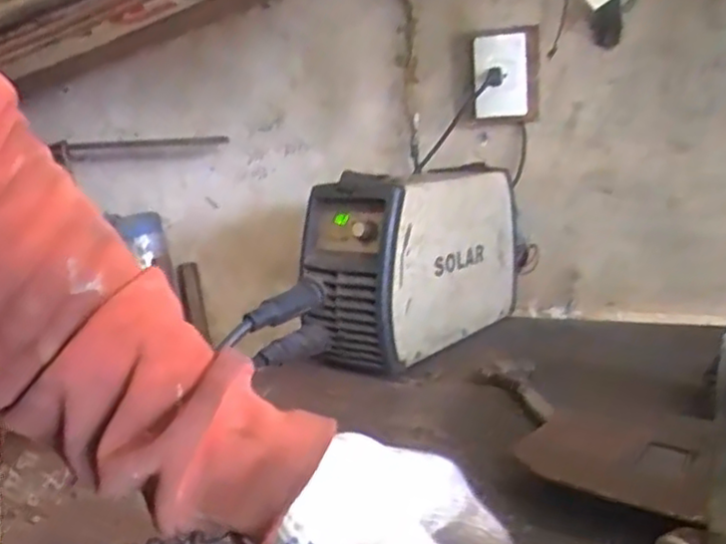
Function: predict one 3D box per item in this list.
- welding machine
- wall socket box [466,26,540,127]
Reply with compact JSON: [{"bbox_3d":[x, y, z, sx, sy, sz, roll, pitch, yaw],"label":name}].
[{"bbox_3d":[0.054,-0.012,0.897,0.135,0.209,0.311,6,14,40],"label":"welding machine"},{"bbox_3d":[0.200,-0.274,0.994,0.101,0.142,0.027,-3,45,4],"label":"wall socket box"}]

